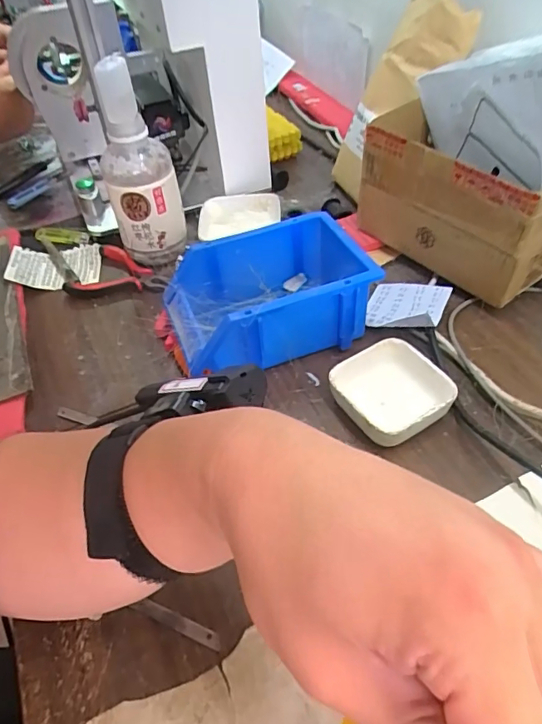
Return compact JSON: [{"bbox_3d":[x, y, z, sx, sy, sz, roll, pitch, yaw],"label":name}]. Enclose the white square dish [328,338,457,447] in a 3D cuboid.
[{"bbox_3d":[0.100,0.026,0.423,0.084,0.029,0.086,-30,51,-21],"label":"white square dish"}]

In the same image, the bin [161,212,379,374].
[{"bbox_3d":[-0.002,-0.062,0.481,0.184,0.081,0.133,-16,47,-10],"label":"bin"}]

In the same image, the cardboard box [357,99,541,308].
[{"bbox_3d":[0.193,-0.159,0.519,0.111,0.134,0.208,-35,53,-25],"label":"cardboard box"}]

